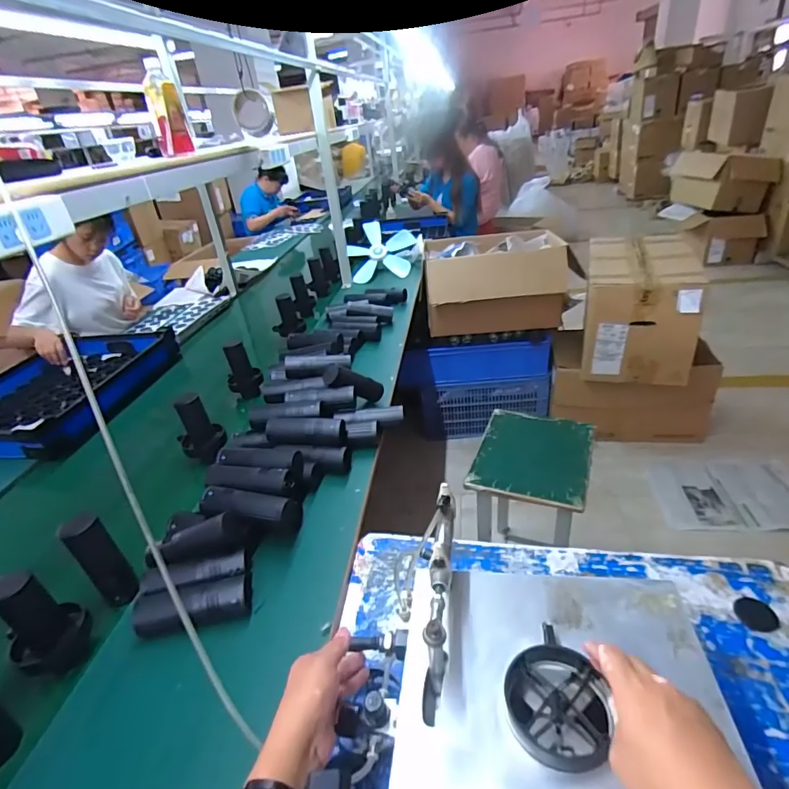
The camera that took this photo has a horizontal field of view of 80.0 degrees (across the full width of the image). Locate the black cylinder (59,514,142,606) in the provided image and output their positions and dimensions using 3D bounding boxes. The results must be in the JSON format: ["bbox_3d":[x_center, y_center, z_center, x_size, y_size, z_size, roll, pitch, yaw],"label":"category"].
[{"bbox_3d":[-0.461,0.262,0.742,0.045,0.159,0.055,23,43,40],"label":"black cylinder"}]

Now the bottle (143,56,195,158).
[{"bbox_3d":[-0.507,-0.631,1.037,0.069,0.185,0.064,-30,38,-32],"label":"bottle"}]

